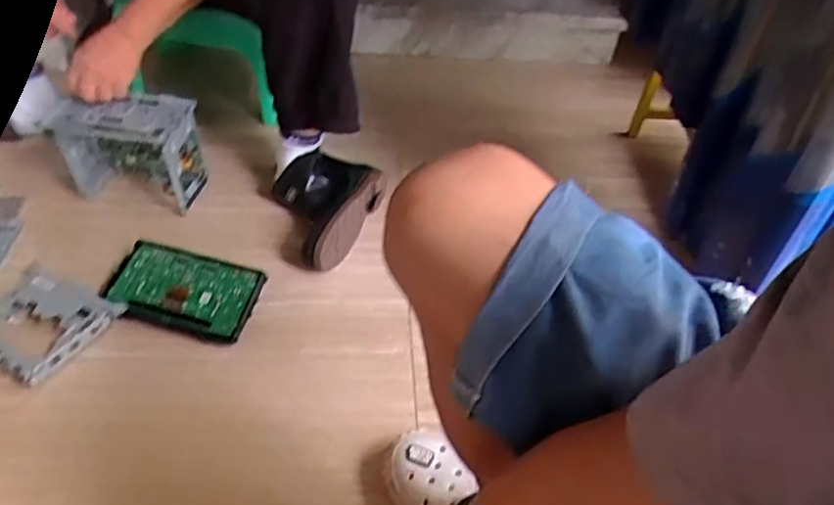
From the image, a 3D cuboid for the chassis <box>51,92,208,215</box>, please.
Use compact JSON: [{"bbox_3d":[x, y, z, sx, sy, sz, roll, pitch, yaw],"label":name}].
[{"bbox_3d":[-0.445,-0.162,0.975,0.203,0.167,0.088,10,43,4],"label":"chassis"}]

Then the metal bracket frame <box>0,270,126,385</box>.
[{"bbox_3d":[-0.500,0.094,0.826,0.158,0.027,0.141,20,45,14],"label":"metal bracket frame"}]

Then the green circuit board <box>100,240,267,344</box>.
[{"bbox_3d":[-0.328,0.052,0.877,0.198,0.022,0.115,14,62,4],"label":"green circuit board"}]

